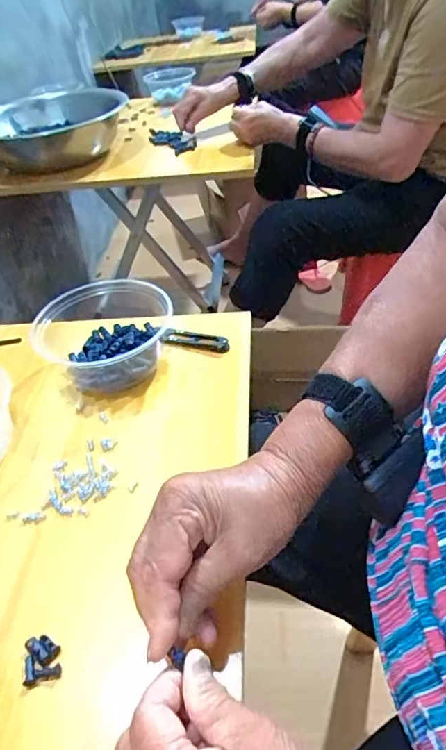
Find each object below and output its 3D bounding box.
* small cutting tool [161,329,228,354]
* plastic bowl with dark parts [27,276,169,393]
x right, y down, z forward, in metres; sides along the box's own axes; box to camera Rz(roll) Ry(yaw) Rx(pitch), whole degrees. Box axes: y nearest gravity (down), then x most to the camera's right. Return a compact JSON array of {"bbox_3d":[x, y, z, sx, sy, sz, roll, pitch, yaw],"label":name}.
[{"bbox_3d":[-0.031,-0.038,0.532,0.079,0.009,0.023,7,40,19],"label":"small cutting tool"},{"bbox_3d":[-0.121,-0.039,0.507,0.129,0.063,0.149,-8,42,-1],"label":"plastic bowl with dark parts"}]

